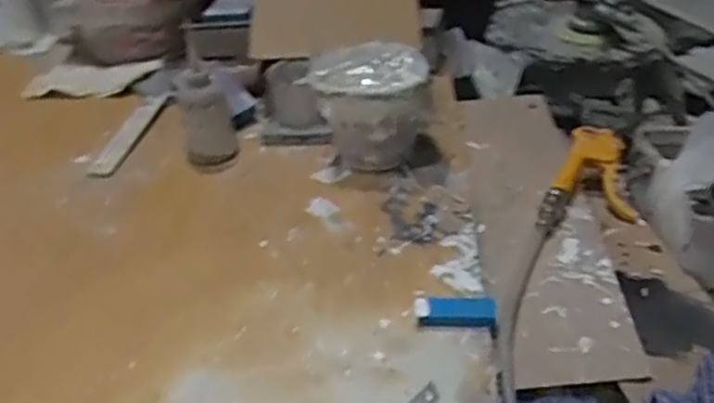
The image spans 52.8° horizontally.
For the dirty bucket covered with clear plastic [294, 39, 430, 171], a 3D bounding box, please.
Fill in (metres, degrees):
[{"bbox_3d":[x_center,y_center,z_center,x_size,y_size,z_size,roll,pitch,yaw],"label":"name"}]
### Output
[{"bbox_3d":[0.014,-0.109,0.839,0.141,0.121,0.113,9,35,16],"label":"dirty bucket covered with clear plastic"}]

